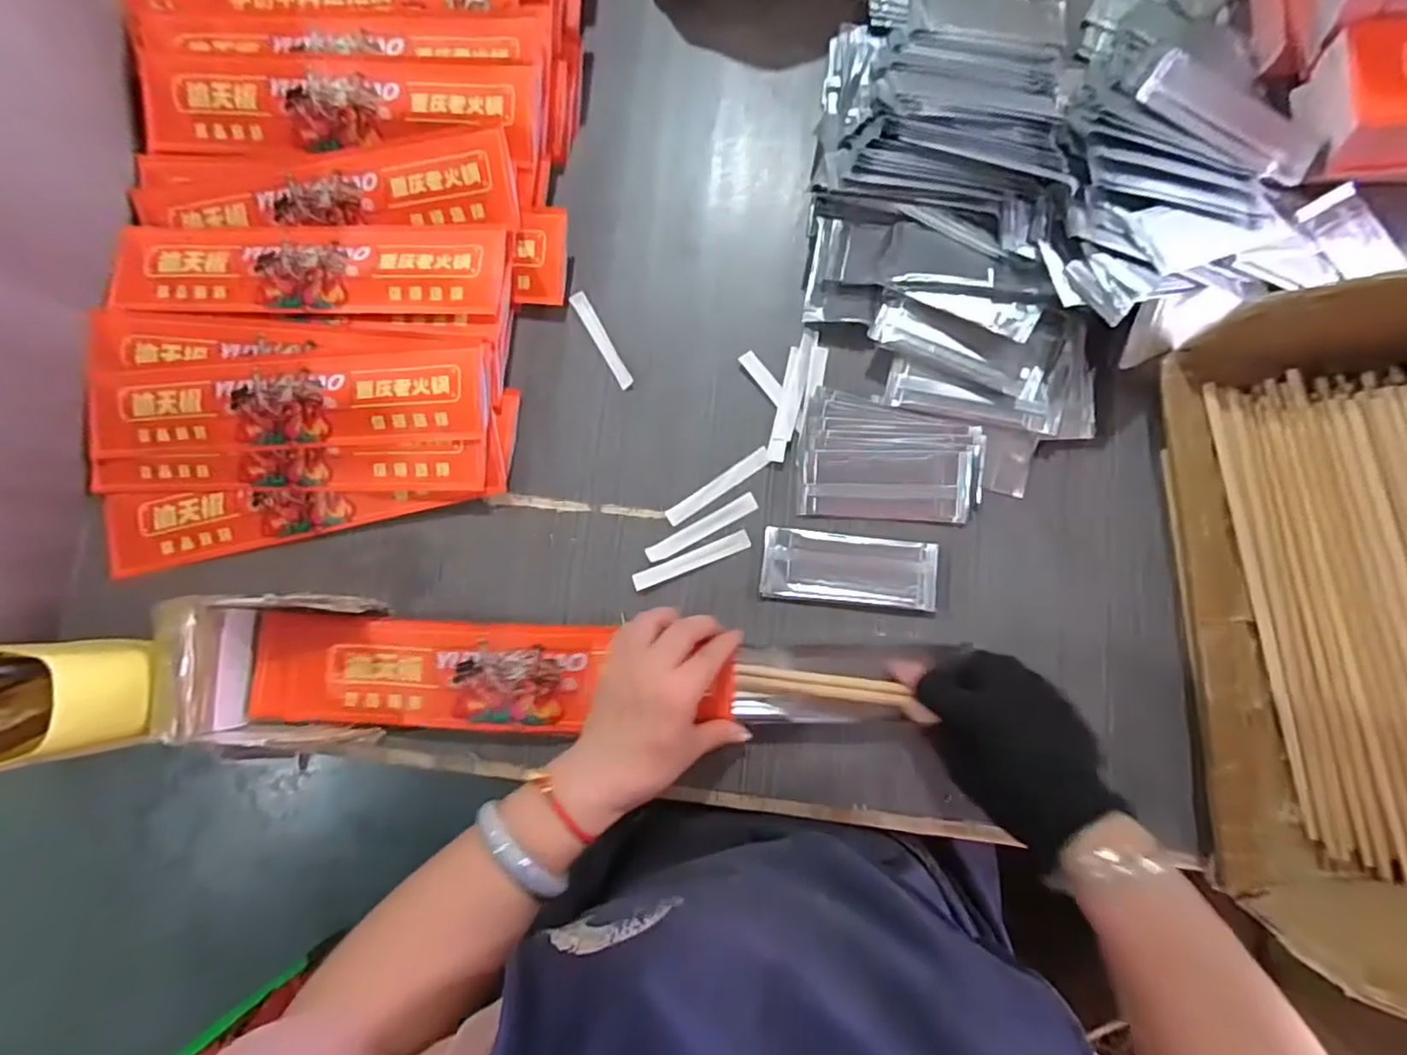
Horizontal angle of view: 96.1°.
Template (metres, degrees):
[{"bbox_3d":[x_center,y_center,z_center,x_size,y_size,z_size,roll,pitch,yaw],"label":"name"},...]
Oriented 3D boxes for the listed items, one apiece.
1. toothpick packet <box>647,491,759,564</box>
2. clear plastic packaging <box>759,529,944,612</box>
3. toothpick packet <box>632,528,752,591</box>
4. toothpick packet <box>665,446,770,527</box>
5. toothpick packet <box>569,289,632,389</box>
[{"bbox_3d":[-0.001,0.001,0.484,0.091,0.004,0.013,-29,80,-3],"label":"toothpick packet"},{"bbox_3d":[0.107,0.031,0.467,0.125,0.006,0.051,5,84,6],"label":"clear plastic packaging"},{"bbox_3d":[-0.009,0.025,0.481,0.092,0.004,0.013,-22,82,2],"label":"toothpick packet"},{"bbox_3d":[0.011,-0.031,0.487,0.089,0.004,0.014,-34,82,0],"label":"toothpick packet"},{"bbox_3d":[-0.082,-0.151,0.508,0.012,0.004,0.090,-29,82,1],"label":"toothpick packet"}]

